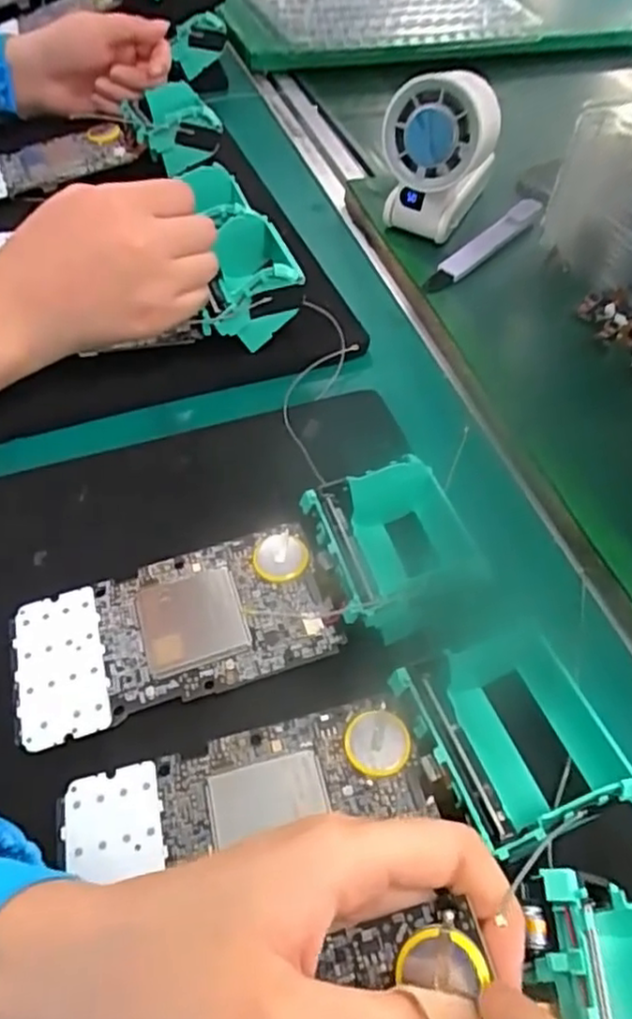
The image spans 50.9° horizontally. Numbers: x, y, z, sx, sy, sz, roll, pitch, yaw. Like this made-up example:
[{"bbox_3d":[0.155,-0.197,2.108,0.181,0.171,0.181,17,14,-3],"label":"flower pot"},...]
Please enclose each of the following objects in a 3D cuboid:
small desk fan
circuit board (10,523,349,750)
[{"bbox_3d":[0.082,-0.239,0.438,0.065,0.100,0.067,20,57,9],"label":"small desk fan"},{"bbox_3d":[-0.059,0.049,0.275,0.128,0.005,0.065,-16,54,-8],"label":"circuit board"}]

